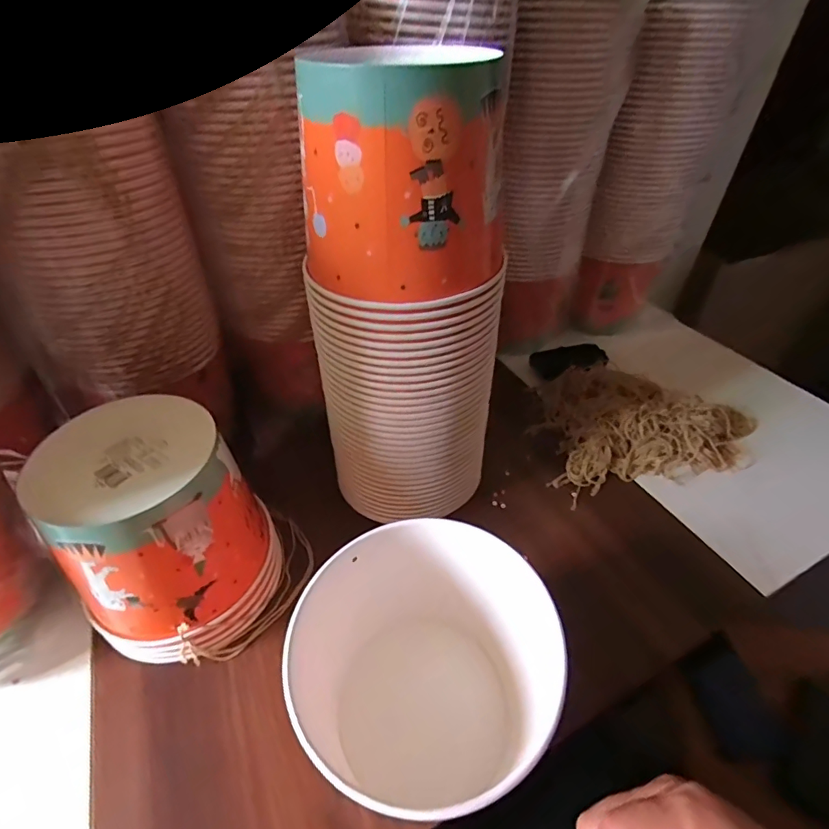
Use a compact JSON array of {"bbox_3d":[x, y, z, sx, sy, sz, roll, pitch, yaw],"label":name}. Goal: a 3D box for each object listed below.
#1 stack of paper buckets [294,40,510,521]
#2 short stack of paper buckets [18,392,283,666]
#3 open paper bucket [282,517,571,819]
[{"bbox_3d":[0.000,-0.064,0.395,0.140,0.370,0.115,-29,50,-28],"label":"stack of paper buckets"},{"bbox_3d":[-0.206,0.099,0.392,0.150,0.169,0.153,-25,48,-24],"label":"short stack of paper buckets"},{"bbox_3d":[0.007,0.178,0.327,0.159,0.139,0.146,0,43,0],"label":"open paper bucket"}]

